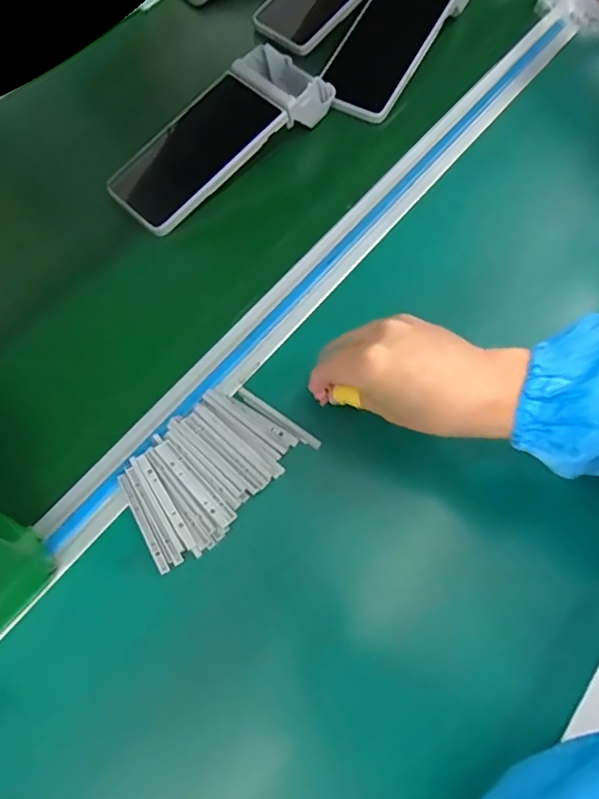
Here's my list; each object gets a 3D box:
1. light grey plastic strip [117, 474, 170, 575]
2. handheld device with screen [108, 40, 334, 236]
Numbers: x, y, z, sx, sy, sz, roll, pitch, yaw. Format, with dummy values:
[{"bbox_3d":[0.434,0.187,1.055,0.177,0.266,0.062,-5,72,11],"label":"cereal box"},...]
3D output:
[{"bbox_3d":[-0.105,0.082,0.355,0.007,0.006,0.074,-29,69,-9],"label":"light grey plastic strip"},{"bbox_3d":[-0.069,-0.241,0.485,0.079,0.047,0.222,41,75,17],"label":"handheld device with screen"}]

